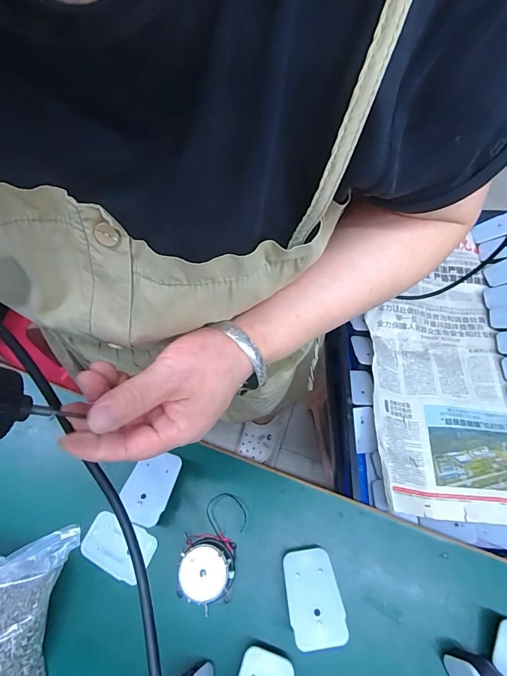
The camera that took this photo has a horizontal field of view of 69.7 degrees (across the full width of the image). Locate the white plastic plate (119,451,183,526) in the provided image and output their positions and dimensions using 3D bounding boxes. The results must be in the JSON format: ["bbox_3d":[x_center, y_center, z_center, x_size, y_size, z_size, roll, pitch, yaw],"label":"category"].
[{"bbox_3d":[-0.102,0.145,0.356,0.044,0.004,0.067,15,54,5],"label":"white plastic plate"}]

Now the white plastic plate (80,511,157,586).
[{"bbox_3d":[-0.135,0.207,0.362,0.069,0.007,0.046,20,67,11],"label":"white plastic plate"}]

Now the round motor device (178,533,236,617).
[{"bbox_3d":[-0.043,0.215,0.334,0.050,0.032,0.058,4,64,2],"label":"round motor device"}]

